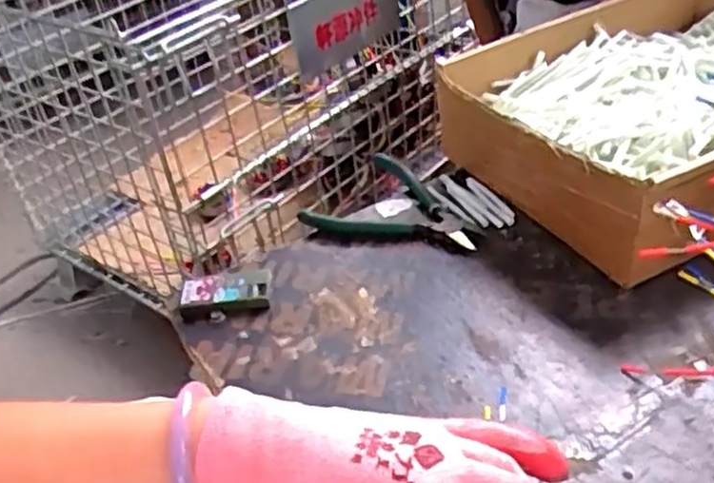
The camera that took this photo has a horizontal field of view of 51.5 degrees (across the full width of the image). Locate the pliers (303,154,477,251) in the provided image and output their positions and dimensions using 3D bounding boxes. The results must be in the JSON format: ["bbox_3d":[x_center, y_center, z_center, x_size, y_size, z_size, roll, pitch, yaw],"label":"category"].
[{"bbox_3d":[0.039,-0.038,0.639,0.145,0.013,0.112,8,40,19],"label":"pliers"}]

